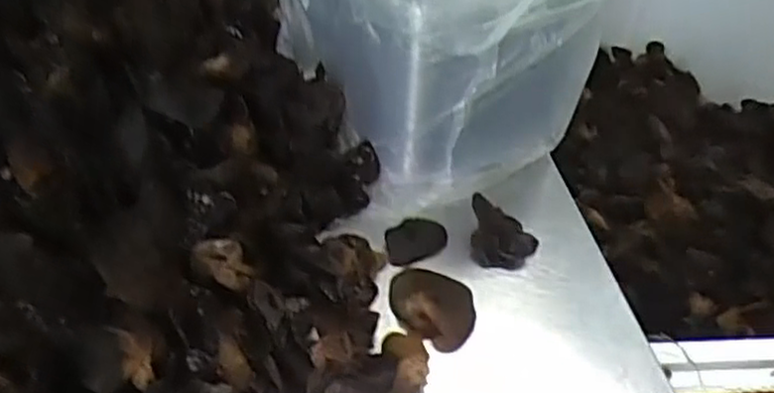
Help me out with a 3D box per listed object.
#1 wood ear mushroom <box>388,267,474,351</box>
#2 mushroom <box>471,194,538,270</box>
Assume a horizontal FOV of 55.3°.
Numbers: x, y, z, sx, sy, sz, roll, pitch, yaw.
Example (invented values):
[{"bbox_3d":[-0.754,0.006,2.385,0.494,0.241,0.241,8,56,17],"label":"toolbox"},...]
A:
[{"bbox_3d":[0.023,0.056,0.387,0.046,0.016,0.039,18,51,13],"label":"wood ear mushroom"},{"bbox_3d":[0.068,0.020,0.426,0.039,0.028,0.034,2,50,0],"label":"mushroom"}]

